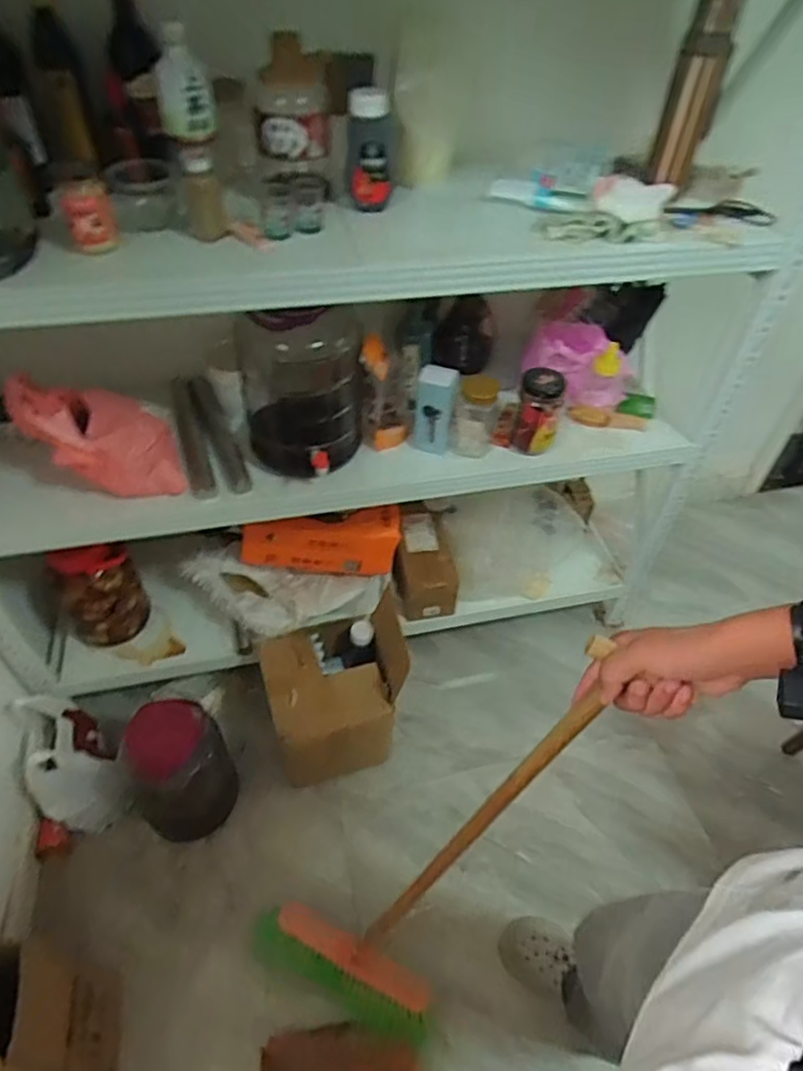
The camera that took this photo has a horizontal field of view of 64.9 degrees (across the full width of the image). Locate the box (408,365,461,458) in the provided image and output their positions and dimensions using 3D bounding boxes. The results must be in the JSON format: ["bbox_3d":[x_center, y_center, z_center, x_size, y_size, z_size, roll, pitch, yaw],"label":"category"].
[{"bbox_3d":[0.062,-0.238,1.197,0.075,0.182,0.049,2,47,-2],"label":"box"}]

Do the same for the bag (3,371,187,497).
[{"bbox_3d":[-0.508,-0.170,1.057,0.229,0.173,0.125,-12,49,-14],"label":"bag"}]

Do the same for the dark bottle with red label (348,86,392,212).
[{"bbox_3d":[-0.045,-0.553,0.907,0.061,0.152,0.052,0,47,-4],"label":"dark bottle with red label"}]

